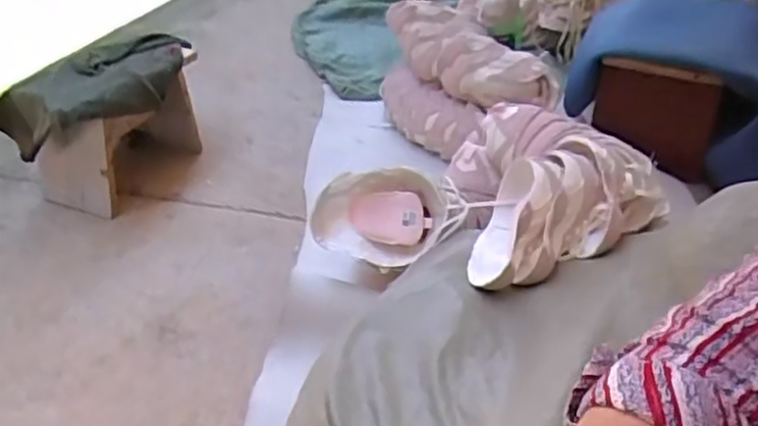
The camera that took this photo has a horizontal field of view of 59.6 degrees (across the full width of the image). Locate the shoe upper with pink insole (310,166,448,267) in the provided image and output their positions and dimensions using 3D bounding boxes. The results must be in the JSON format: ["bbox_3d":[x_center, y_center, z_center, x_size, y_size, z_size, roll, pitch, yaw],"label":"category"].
[{"bbox_3d":[-0.001,0.008,1.027,0.208,0.147,0.080,-4,0,-16],"label":"shoe upper with pink insole"}]

